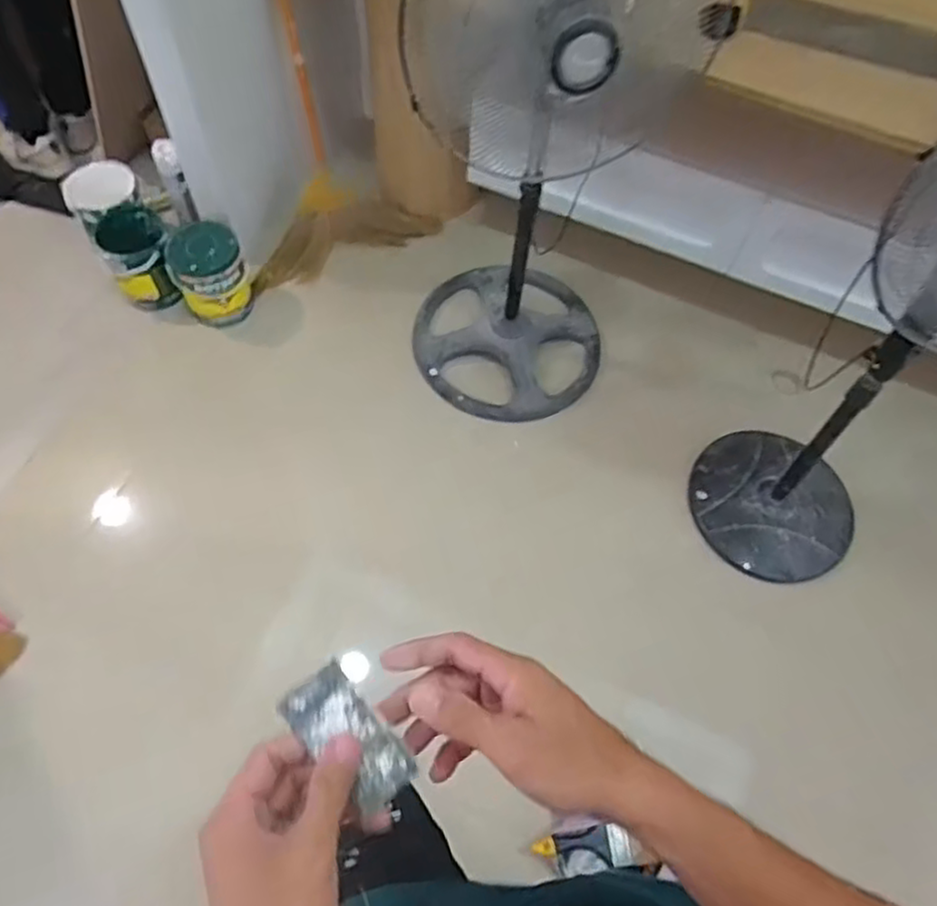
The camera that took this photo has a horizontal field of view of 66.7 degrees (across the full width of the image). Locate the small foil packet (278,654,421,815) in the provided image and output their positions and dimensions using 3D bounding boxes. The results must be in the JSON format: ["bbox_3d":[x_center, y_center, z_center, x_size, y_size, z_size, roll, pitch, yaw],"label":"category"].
[{"bbox_3d":[-0.067,0.162,0.404,0.040,0.005,0.080,-38,86,-13],"label":"small foil packet"}]

